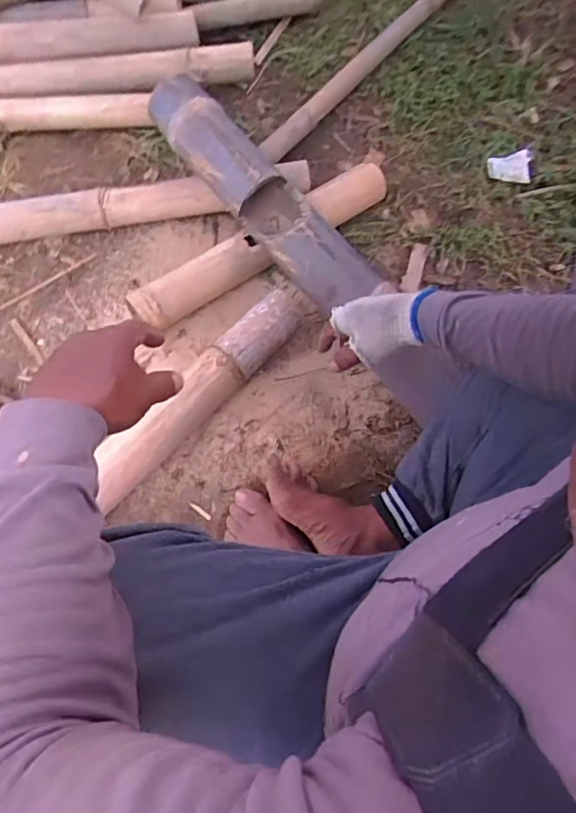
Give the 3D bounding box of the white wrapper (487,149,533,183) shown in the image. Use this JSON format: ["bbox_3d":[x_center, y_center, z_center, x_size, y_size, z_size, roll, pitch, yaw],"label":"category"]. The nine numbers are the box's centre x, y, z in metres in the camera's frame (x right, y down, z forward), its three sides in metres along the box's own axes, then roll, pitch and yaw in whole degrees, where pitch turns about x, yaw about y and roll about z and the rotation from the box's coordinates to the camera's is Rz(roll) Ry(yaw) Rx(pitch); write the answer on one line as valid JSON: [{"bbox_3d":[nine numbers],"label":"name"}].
[{"bbox_3d":[0.427,-0.451,1.054,0.111,0.021,0.066,-24,71,-12],"label":"white wrapper"}]

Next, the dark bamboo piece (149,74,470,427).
[{"bbox_3d":[-0.046,-0.329,0.875,0.099,0.085,0.484,-36,76,-15],"label":"dark bamboo piece"}]

